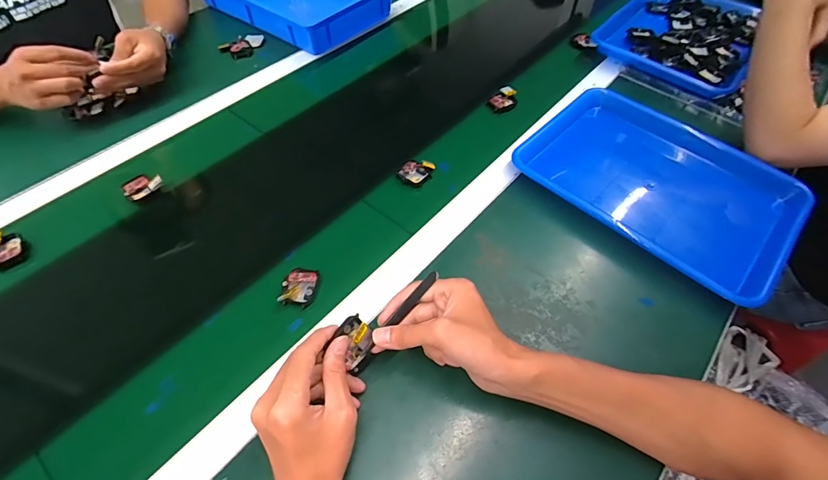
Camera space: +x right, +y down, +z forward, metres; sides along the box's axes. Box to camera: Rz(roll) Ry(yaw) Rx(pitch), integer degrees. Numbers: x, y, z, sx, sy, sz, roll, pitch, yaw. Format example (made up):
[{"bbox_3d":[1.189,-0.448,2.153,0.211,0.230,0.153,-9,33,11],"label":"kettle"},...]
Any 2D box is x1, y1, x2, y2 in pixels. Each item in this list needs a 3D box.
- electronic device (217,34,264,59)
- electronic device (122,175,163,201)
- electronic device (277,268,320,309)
[{"bbox_3d":[-0.320,-0.362,0.755,0.082,0.014,0.049,-19,55,-14],"label":"electronic device"},{"bbox_3d":[-0.370,-0.076,0.549,0.047,0.014,0.033,-33,60,-22],"label":"electronic device"},{"bbox_3d":[-0.129,0.052,0.459,0.036,0.011,0.046,9,53,6],"label":"electronic device"}]

